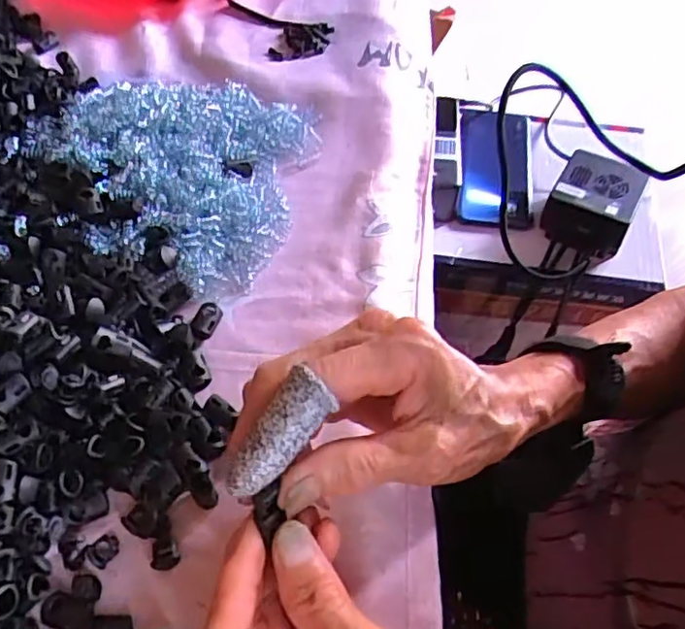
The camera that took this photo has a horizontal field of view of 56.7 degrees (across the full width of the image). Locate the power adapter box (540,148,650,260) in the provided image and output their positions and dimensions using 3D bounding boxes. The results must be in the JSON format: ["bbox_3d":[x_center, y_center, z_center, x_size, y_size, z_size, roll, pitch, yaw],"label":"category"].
[{"bbox_3d":[0.232,-0.102,0.590,0.073,0.047,0.086,26,59,18],"label":"power adapter box"}]

